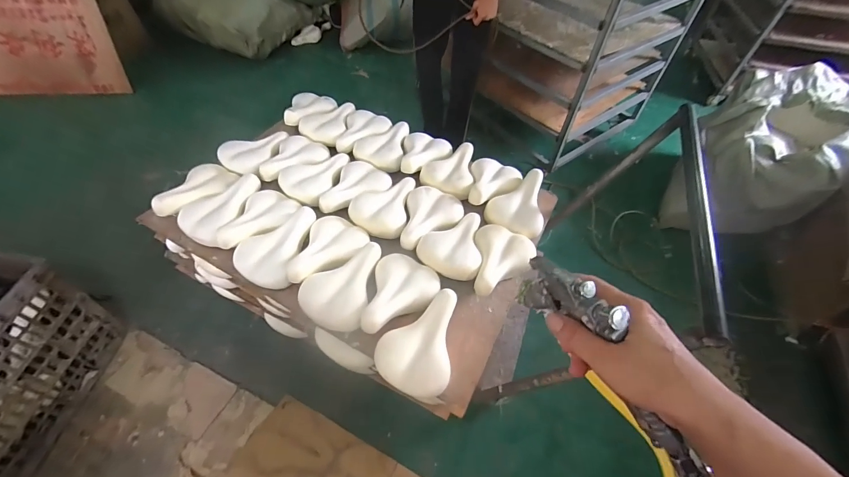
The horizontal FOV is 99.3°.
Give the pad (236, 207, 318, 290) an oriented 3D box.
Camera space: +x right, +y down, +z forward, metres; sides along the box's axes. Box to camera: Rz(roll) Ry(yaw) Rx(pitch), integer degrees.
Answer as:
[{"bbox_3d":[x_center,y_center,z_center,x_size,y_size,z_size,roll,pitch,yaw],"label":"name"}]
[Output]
[{"bbox_3d":[-0.409,0.013,0.975,0.162,0.055,0.236,10,56,3],"label":"pad"}]

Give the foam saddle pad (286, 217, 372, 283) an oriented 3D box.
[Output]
[{"bbox_3d":[-0.277,0.019,0.975,0.162,0.048,0.238,41,62,21],"label":"foam saddle pad"}]

